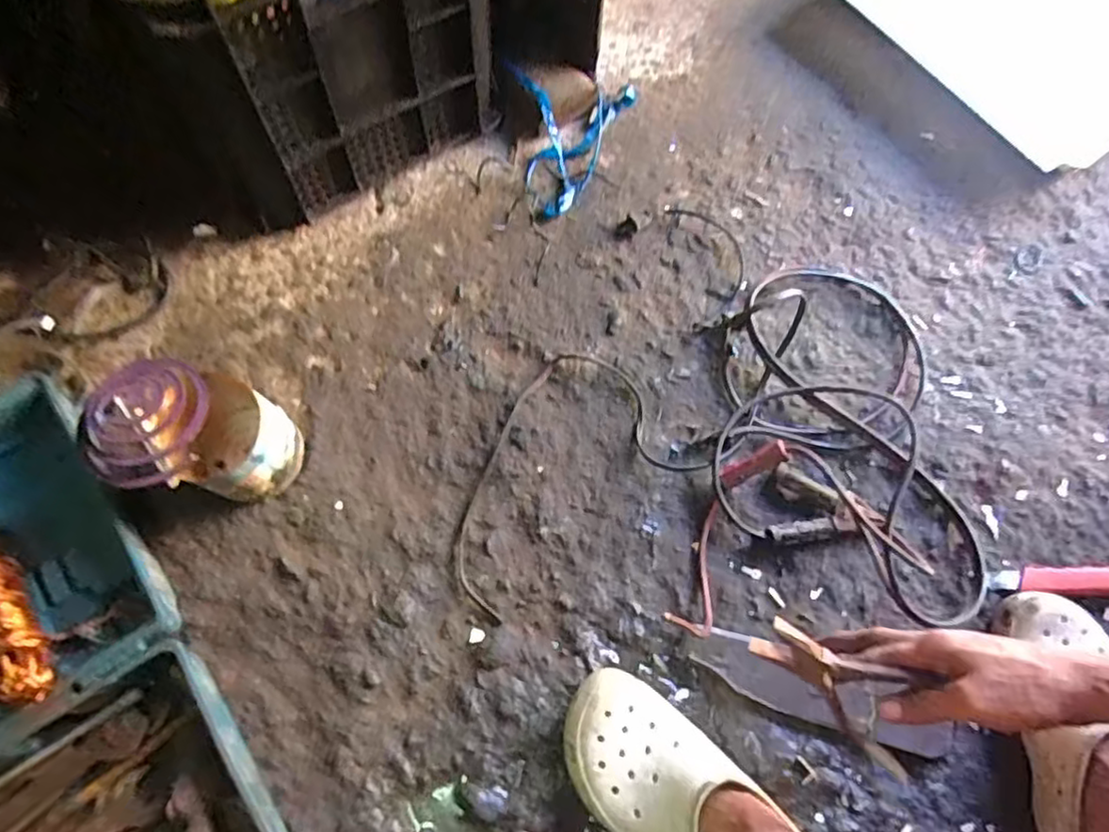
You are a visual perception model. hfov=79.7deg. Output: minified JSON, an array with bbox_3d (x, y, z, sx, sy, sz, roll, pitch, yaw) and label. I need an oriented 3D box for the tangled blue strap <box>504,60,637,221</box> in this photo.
[{"bbox_3d":[0.001,-0.362,0.815,0.131,0.077,0.221,25,69,8],"label":"tangled blue strap"}]

